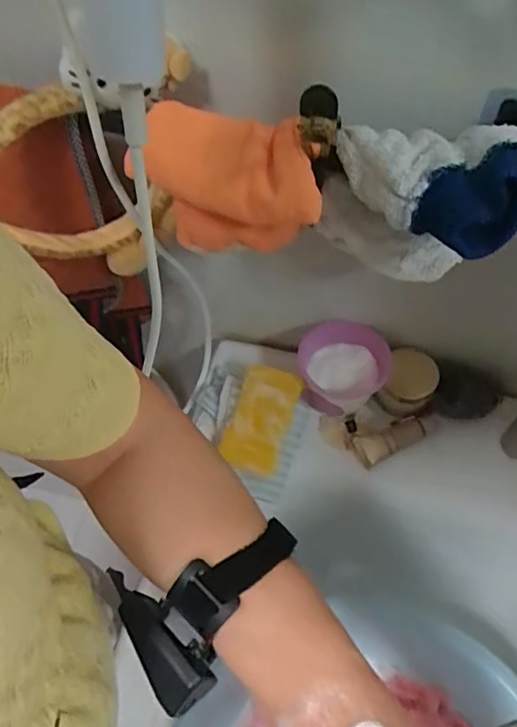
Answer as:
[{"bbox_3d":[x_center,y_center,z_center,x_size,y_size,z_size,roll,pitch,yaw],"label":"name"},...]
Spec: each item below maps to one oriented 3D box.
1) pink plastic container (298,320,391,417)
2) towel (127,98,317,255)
[{"bbox_3d":[0.084,0.005,0.567,0.086,0.060,0.074,5,56,3],"label":"pink plastic container"},{"bbox_3d":[-0.013,-0.117,0.381,0.119,0.102,0.050,22,59,14],"label":"towel"}]

